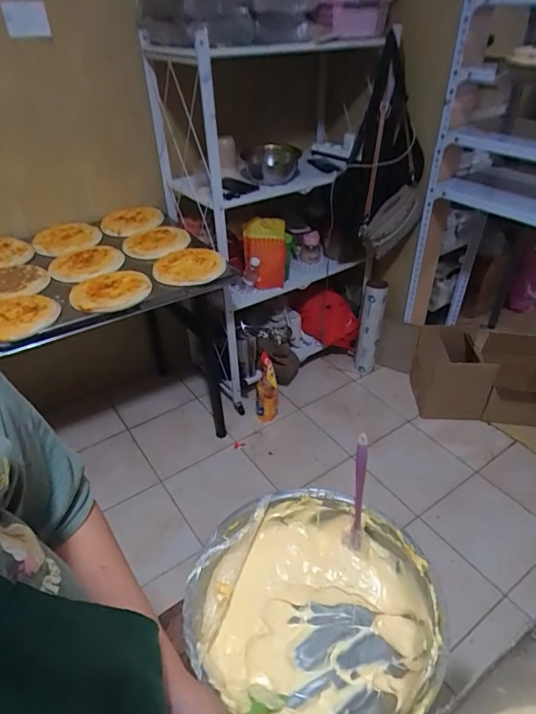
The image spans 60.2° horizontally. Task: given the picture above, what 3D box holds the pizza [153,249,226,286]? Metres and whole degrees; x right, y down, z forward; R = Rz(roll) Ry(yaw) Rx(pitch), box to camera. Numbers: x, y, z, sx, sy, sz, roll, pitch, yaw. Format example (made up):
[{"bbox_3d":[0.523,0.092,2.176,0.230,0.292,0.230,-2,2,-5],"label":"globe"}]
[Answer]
[{"bbox_3d":[-0.211,-0.239,1.250,0.190,0.026,0.161,-11,45,-8],"label":"pizza"}]

